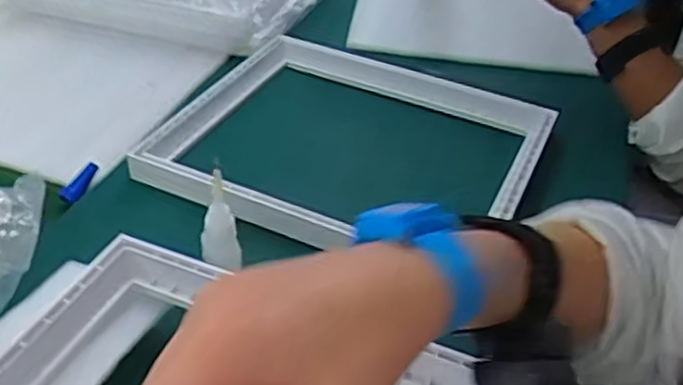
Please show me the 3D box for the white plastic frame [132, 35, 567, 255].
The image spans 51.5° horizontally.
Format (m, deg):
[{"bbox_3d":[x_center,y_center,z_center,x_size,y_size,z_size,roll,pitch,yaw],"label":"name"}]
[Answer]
[{"bbox_3d":[0.011,-0.047,0.668,0.327,0.038,0.265,18,41,17],"label":"white plastic frame"}]

